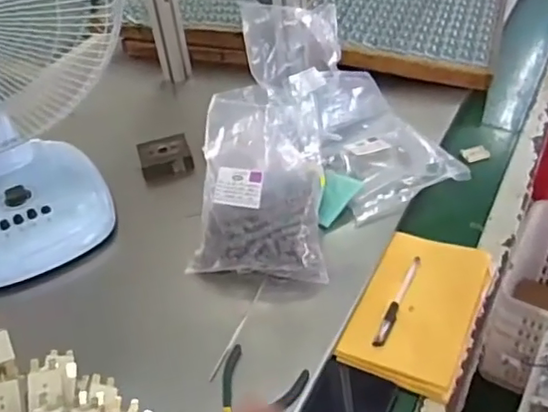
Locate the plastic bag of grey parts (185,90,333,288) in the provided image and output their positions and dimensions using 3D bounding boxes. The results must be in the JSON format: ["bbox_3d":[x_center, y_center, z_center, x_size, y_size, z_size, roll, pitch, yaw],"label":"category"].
[{"bbox_3d":[-0.022,-0.028,0.740,0.162,0.070,0.246,-3,78,6],"label":"plastic bag of grey parts"}]

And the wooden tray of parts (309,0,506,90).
[{"bbox_3d":[0.274,-0.419,1.213,0.402,0.055,0.567,9,44,16],"label":"wooden tray of parts"}]

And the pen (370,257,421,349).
[{"bbox_3d":[0.148,0.108,0.688,0.013,0.005,0.146,16,46,23],"label":"pen"}]

